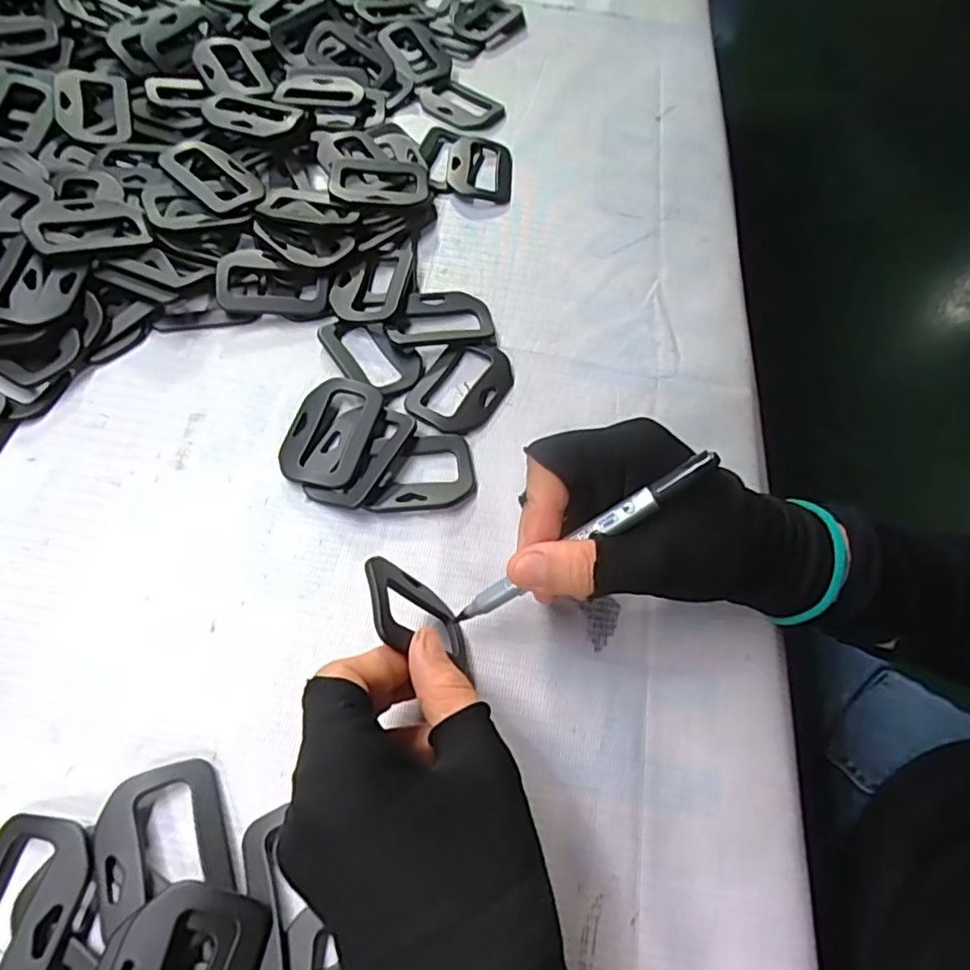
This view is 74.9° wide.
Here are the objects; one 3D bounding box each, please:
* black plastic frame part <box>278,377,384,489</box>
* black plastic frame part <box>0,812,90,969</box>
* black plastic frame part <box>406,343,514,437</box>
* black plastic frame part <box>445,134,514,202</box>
[{"bbox_3d":[-0.078,-0.027,0.315,0.041,0.012,0.060,14,61,5],"label":"black plastic frame part"},{"bbox_3d":[-0.160,0.145,0.213,0.042,0.011,0.060,15,61,5],"label":"black plastic frame part"},{"bbox_3d":[-0.012,-0.053,0.337,0.042,0.006,0.061,27,63,11],"label":"black plastic frame part"},{"bbox_3d":[-0.003,-0.214,0.423,0.043,0.008,0.064,10,59,-6],"label":"black plastic frame part"}]

